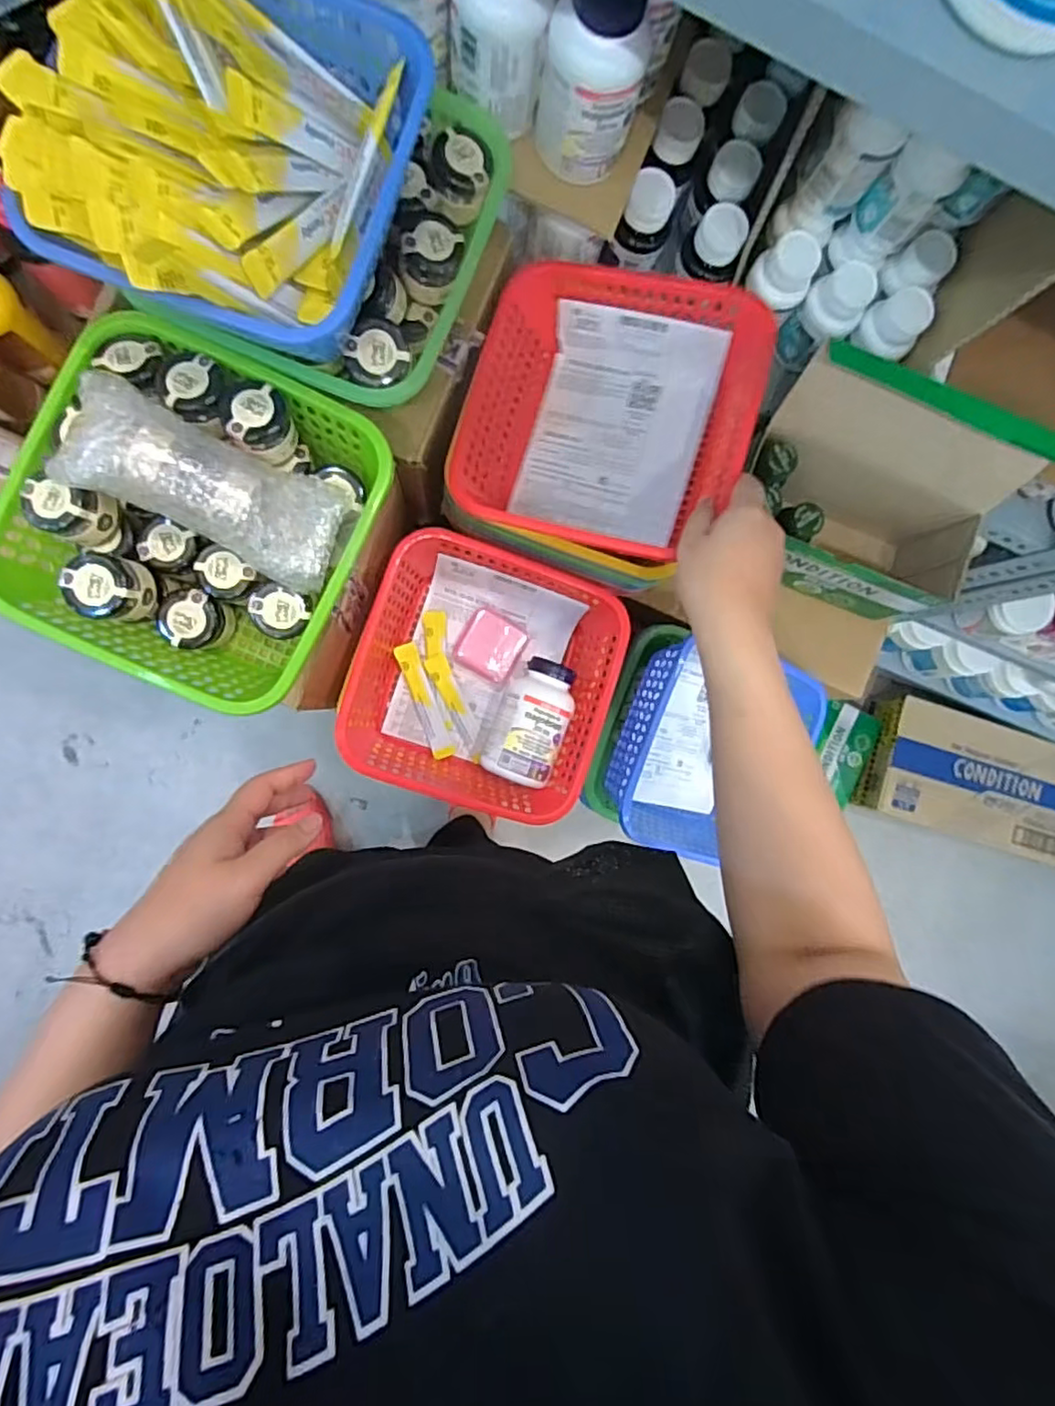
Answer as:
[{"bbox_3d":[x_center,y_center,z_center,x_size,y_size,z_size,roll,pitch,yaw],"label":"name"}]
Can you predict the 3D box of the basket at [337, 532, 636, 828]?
[{"bbox_3d":[-0.038,-0.021,0.601,0.217,0.083,0.221,18,87,-6],"label":"basket"}]

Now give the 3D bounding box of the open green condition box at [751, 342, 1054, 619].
[{"bbox_3d":[0.324,-0.191,0.626,0.237,0.217,0.129,24,86,-6],"label":"open green condition box"}]

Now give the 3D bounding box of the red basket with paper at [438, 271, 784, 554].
[{"bbox_3d":[0.071,-0.237,0.546,0.227,0.088,0.220,13,88,12],"label":"red basket with paper"}]

